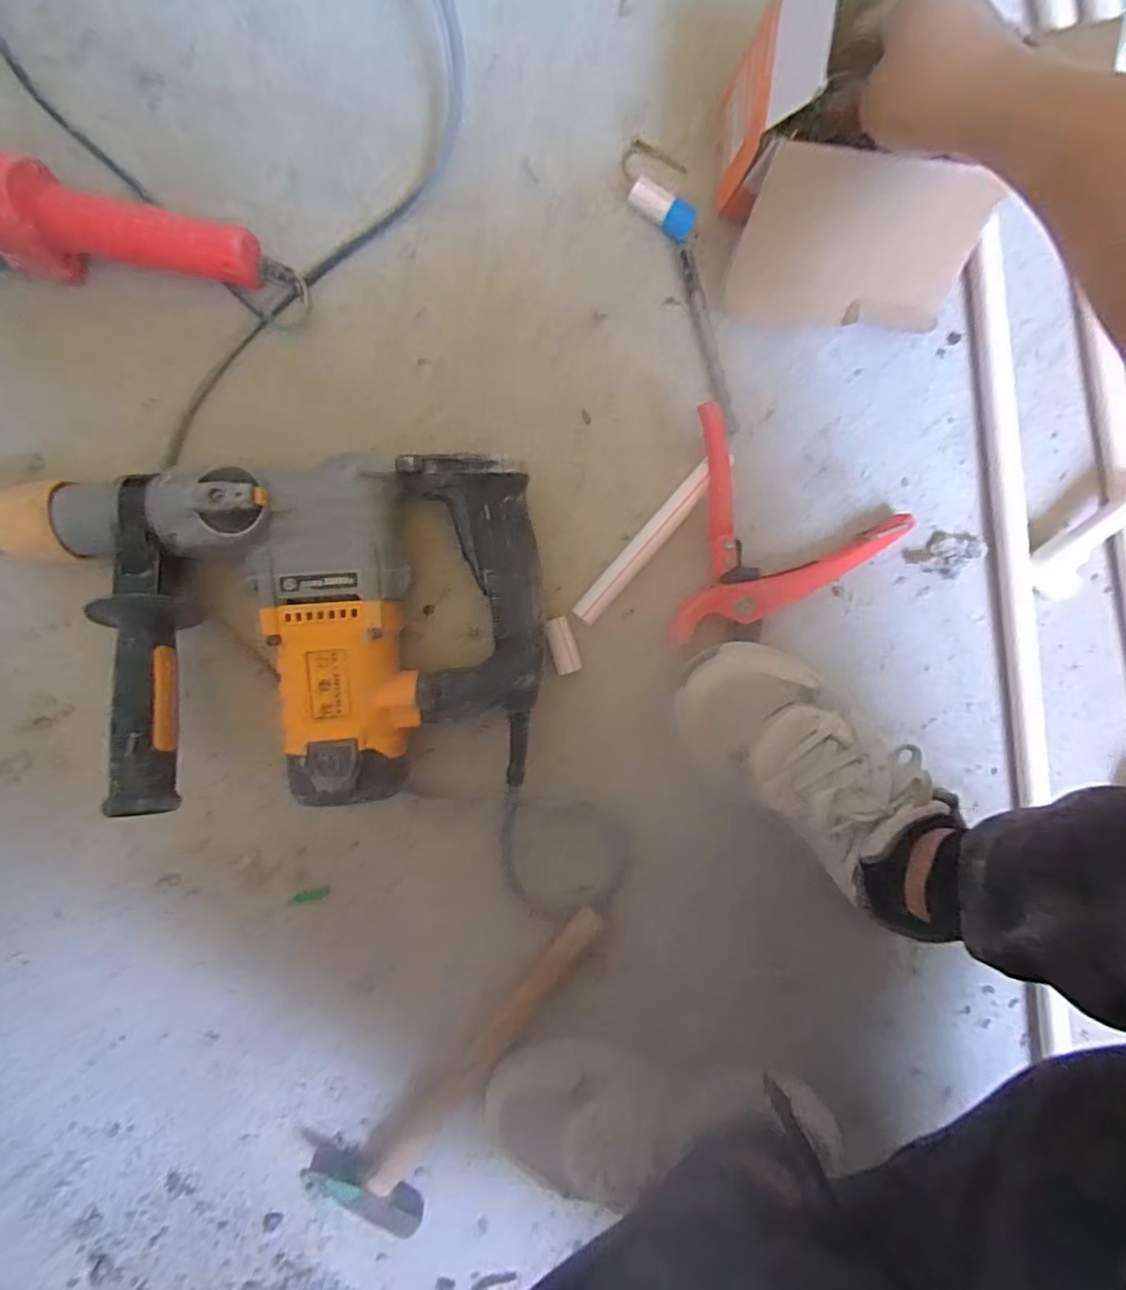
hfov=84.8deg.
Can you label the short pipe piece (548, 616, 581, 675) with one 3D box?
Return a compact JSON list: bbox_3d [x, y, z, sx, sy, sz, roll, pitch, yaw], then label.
[{"bbox_3d":[0.000,0.000,0.479,0.018,0.016,0.044,-15,96,-3],"label":"short pipe piece"}]

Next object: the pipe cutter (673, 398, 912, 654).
[{"bbox_3d":[0.182,-0.082,0.482,0.177,0.034,0.171,5,95,-5],"label":"pipe cutter"}]

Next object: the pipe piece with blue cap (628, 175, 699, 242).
[{"bbox_3d":[0.074,-0.325,0.460,0.053,0.019,0.021,32,92,-7],"label":"pipe piece with blue cap"}]

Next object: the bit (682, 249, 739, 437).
[{"bbox_3d":[0.113,-0.231,0.475,0.013,0.008,0.136,-16,96,-3],"label":"bit"}]

